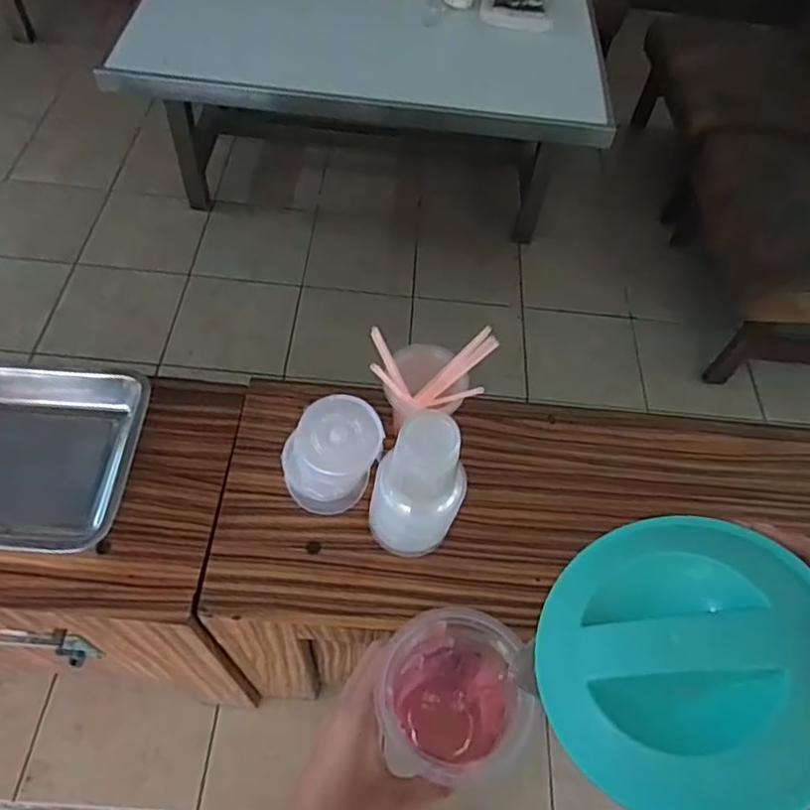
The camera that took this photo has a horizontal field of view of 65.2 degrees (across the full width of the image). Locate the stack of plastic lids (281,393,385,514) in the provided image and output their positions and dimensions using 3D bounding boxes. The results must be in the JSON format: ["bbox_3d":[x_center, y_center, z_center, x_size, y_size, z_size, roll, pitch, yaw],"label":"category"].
[{"bbox_3d":[-0.081,0.058,0.714,0.097,0.064,0.120,26,59,11],"label":"stack of plastic lids"}]

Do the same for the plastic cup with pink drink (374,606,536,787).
[{"bbox_3d":[0.021,0.174,0.379,0.071,0.083,0.082,-6,61,-8],"label":"plastic cup with pink drink"}]

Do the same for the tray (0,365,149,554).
[{"bbox_3d":[-0.435,0.049,0.701,0.271,0.047,0.219,5,60,-1],"label":"tray"}]

